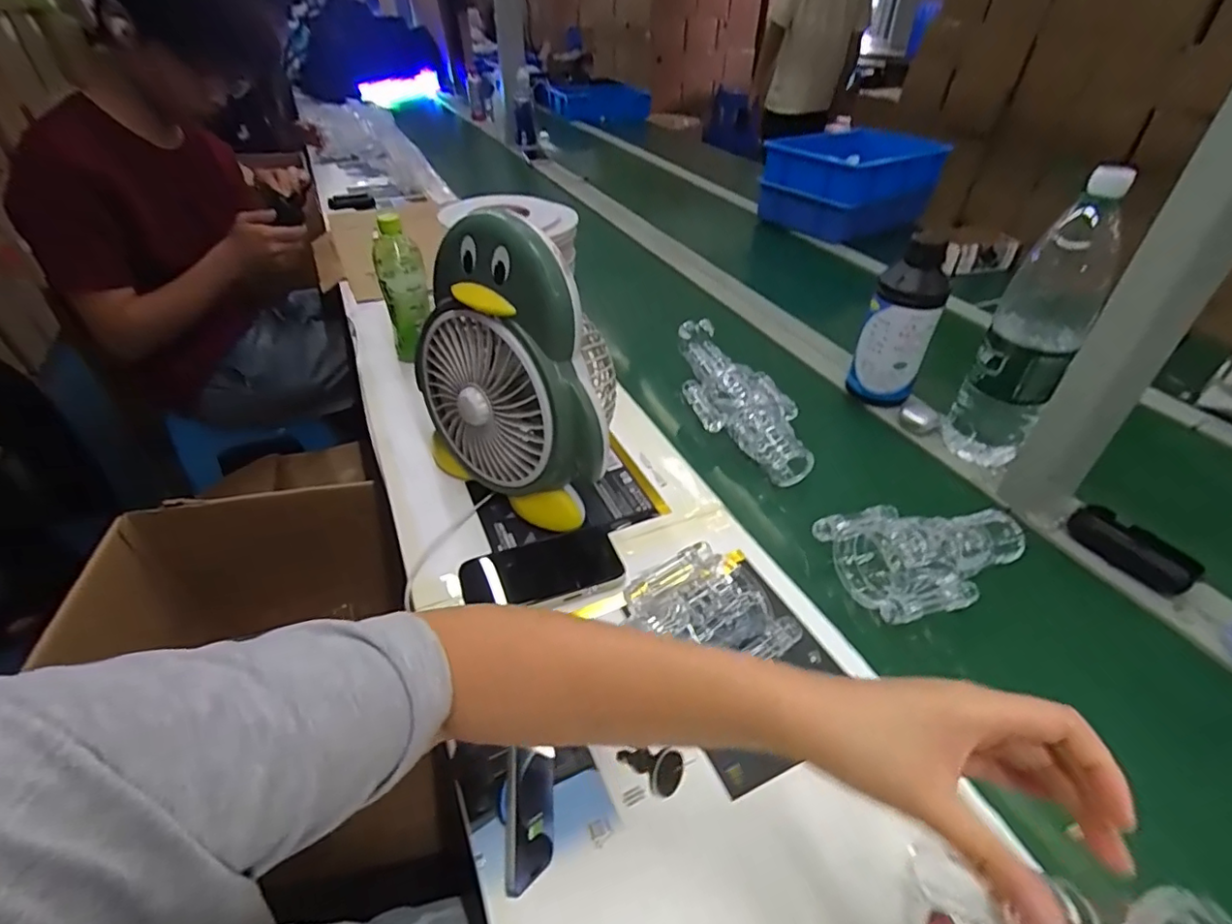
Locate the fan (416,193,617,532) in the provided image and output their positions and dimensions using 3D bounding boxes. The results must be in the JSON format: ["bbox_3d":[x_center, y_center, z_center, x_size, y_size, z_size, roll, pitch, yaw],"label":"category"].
[{"bbox_3d":[-0.101,-0.093,0.592,0.231,0.291,0.122,28,47,28],"label":"fan"}]

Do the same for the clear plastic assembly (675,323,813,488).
[{"bbox_3d":[0.162,-0.090,0.765,0.123,0.060,0.289,-11,41,-13],"label":"clear plastic assembly"}]

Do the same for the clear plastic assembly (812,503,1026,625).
[{"bbox_3d":[0.309,0.091,0.571,0.188,0.067,0.123,-10,41,-13],"label":"clear plastic assembly"}]

